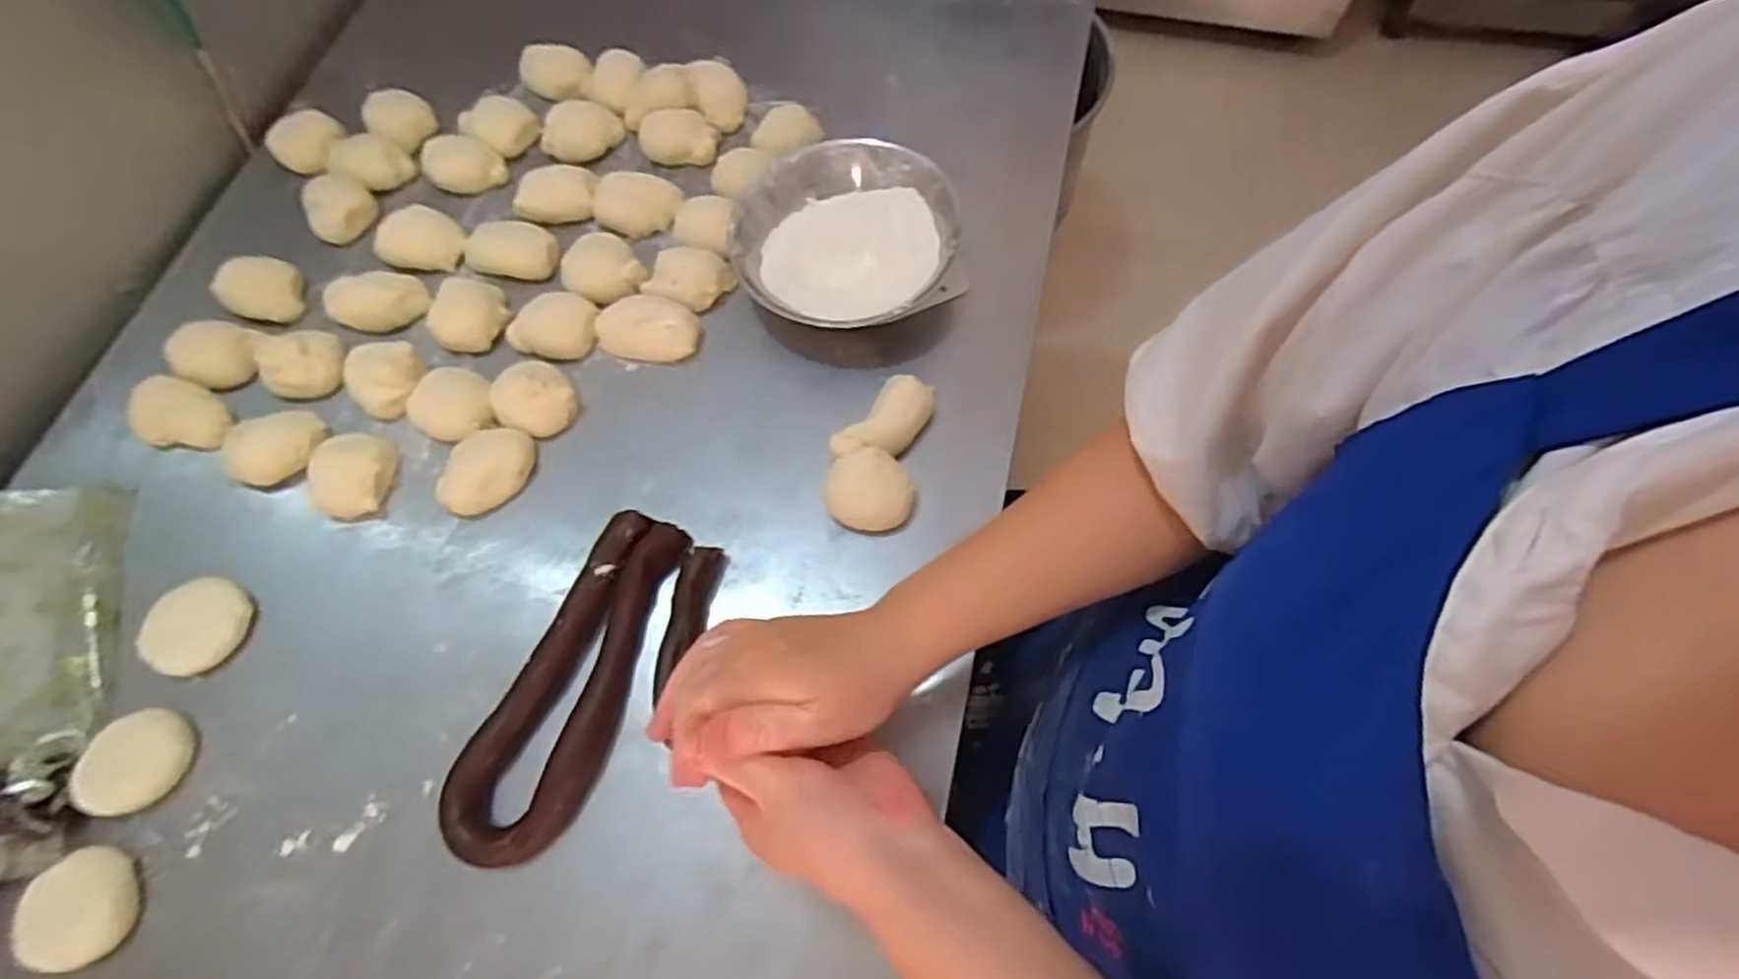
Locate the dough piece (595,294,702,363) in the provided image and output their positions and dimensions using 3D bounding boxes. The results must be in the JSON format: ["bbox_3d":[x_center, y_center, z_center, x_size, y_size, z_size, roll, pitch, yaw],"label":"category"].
[{"bbox_3d":[-0.186,-0.135,0.654,0.088,0.030,0.050,9,67,6],"label":"dough piece"}]

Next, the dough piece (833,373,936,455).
[{"bbox_3d":[0.015,-0.050,0.609,0.045,0.036,0.091,40,74,17],"label":"dough piece"}]

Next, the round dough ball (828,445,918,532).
[{"bbox_3d":[-0.001,0.004,0.580,0.058,0.035,0.059,-1,67,2],"label":"round dough ball"}]

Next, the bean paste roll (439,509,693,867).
[{"bbox_3d":[-0.200,0.130,0.535,0.078,0.028,0.241,22,69,11],"label":"bean paste roll"}]

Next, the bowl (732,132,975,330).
[{"bbox_3d":[-0.020,-0.211,0.666,0.189,0.064,0.172,-1,67,2],"label":"bowl"}]

